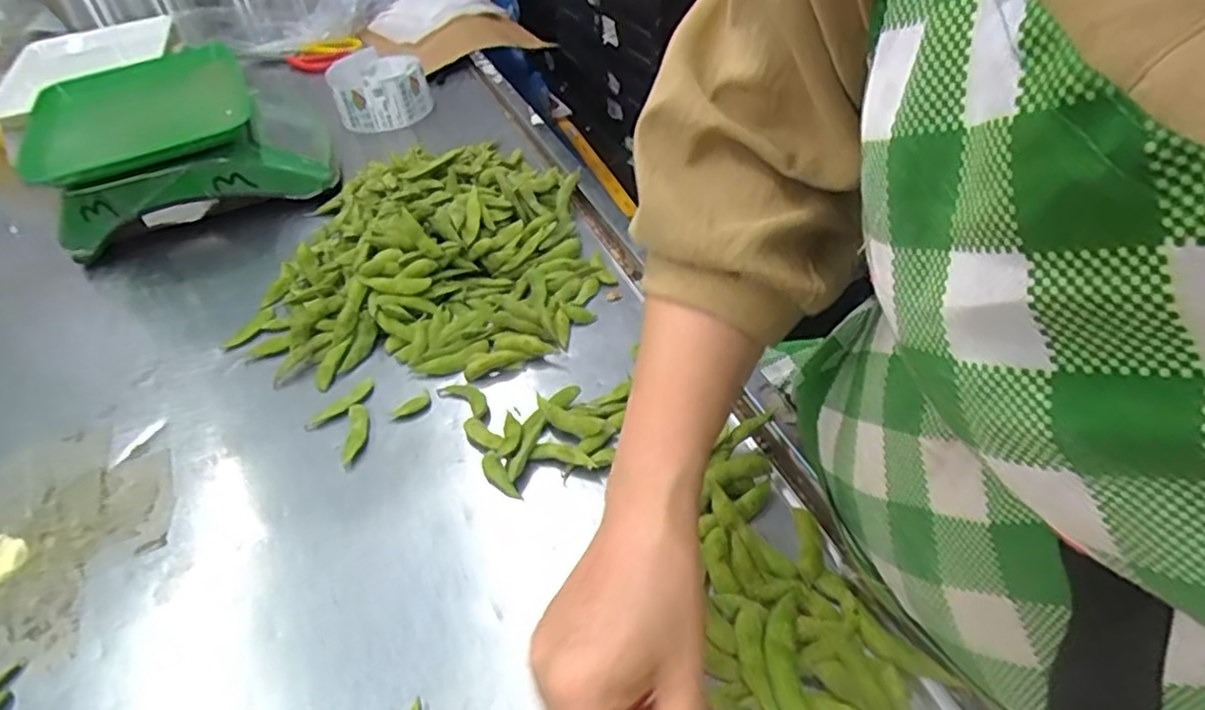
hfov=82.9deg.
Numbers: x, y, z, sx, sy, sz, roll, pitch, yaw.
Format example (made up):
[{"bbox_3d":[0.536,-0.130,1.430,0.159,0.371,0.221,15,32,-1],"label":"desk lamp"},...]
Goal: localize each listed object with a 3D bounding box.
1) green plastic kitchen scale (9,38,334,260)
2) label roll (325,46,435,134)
[{"bbox_3d":[-0.480,-0.249,0.803,0.272,0.129,0.271,-20,45,-13],"label":"green plastic kitchen scale"},{"bbox_3d":[-0.304,-0.369,0.940,0.122,0.074,0.130,-16,44,-9],"label":"label roll"}]

